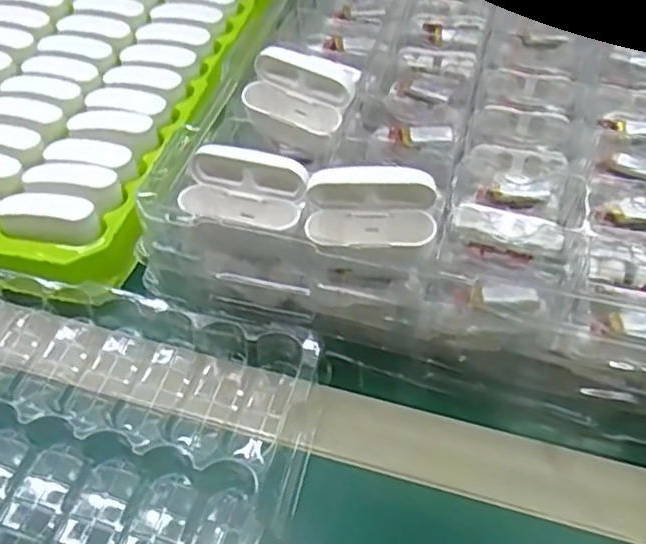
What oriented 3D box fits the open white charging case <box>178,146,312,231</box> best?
[{"bbox_3d":[-0.041,-0.042,0.361,0.063,0.030,0.035,11,50,11],"label":"open white charging case"}]

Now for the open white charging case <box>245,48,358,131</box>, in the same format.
[{"bbox_3d":[-0.017,-0.109,0.413,0.067,0.036,0.038,29,55,24],"label":"open white charging case"}]

